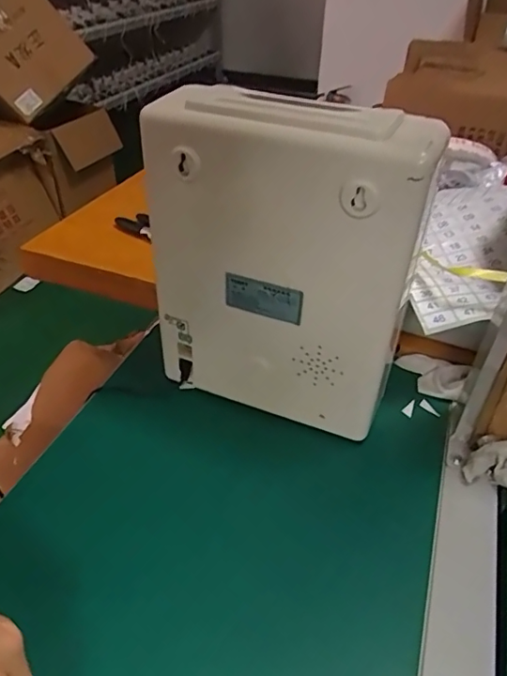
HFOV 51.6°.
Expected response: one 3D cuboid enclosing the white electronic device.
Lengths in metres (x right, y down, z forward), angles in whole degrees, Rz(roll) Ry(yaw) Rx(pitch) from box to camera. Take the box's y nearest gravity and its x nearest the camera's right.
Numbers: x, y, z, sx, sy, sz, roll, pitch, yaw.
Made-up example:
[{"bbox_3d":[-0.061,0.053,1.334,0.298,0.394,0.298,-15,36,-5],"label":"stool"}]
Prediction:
[{"bbox_3d":[0.017,-0.044,0.391,0.184,0.244,0.067,16,40,17],"label":"white electronic device"}]

